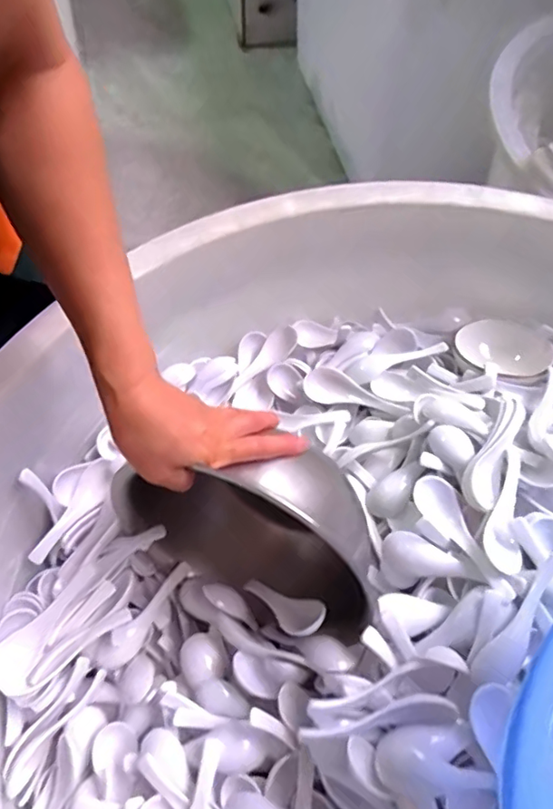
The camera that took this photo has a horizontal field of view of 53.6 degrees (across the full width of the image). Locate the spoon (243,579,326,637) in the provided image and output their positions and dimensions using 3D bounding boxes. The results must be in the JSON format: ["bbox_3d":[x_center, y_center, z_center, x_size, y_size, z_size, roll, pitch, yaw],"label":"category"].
[{"bbox_3d":[0.004,0.180,0.492,0.110,0.017,0.033,7,54,51],"label":"spoon"}]

